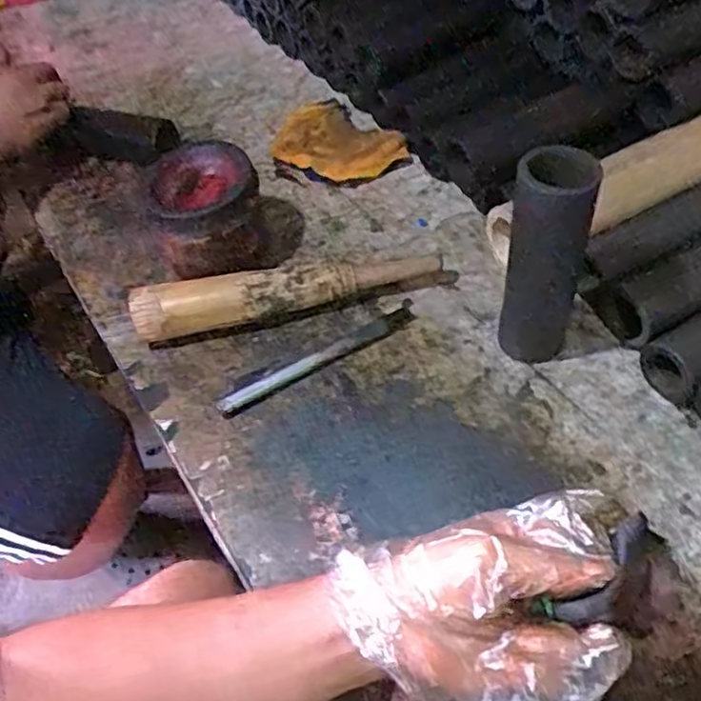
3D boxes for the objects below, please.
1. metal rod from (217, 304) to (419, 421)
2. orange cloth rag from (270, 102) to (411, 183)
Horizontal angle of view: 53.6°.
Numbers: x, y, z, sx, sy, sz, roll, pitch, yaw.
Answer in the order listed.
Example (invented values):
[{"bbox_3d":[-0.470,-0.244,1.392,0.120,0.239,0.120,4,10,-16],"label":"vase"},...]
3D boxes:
[{"bbox_3d":[-0.026,0.008,0.605,0.192,0.014,0.018,-28,54,-17],"label":"metal rod"},{"bbox_3d":[-0.017,-0.232,0.798,0.161,0.029,0.112,31,60,26],"label":"orange cloth rag"}]

